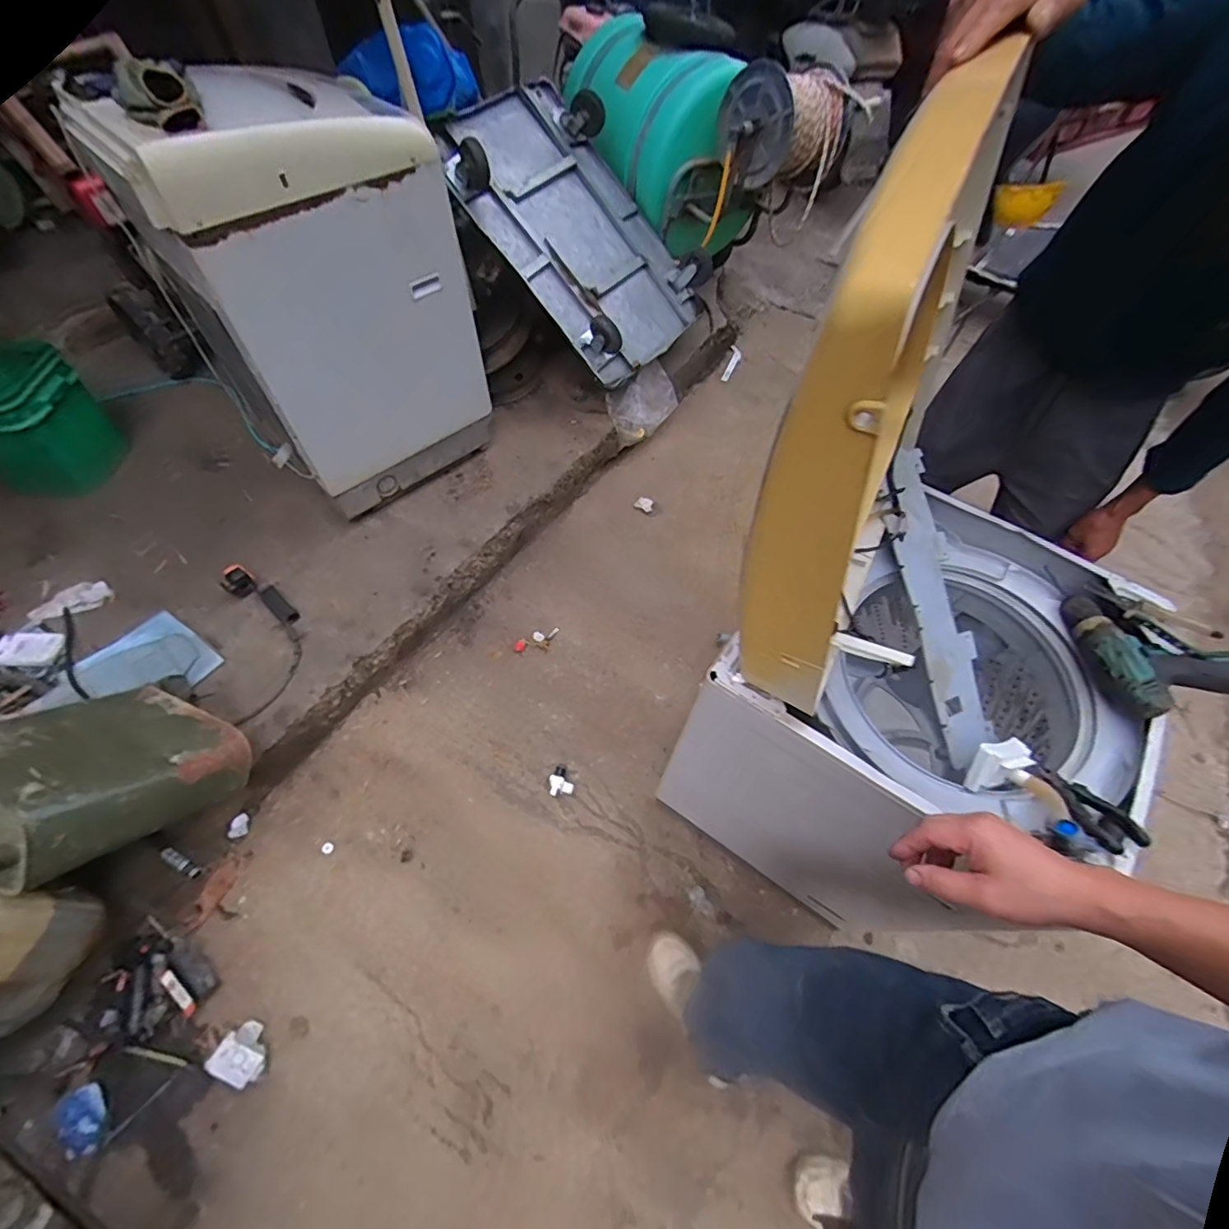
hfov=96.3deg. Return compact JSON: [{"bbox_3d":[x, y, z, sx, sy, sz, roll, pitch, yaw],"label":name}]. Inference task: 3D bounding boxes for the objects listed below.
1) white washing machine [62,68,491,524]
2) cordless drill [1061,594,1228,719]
[{"bbox_3d":[-0.737,-0.809,1.432,0.464,0.886,0.595,37,64,24],"label":"white washing machine"},{"bbox_3d":[0.735,0.035,0.734,0.198,0.053,0.181,-6,55,-2],"label":"cordless drill"}]

